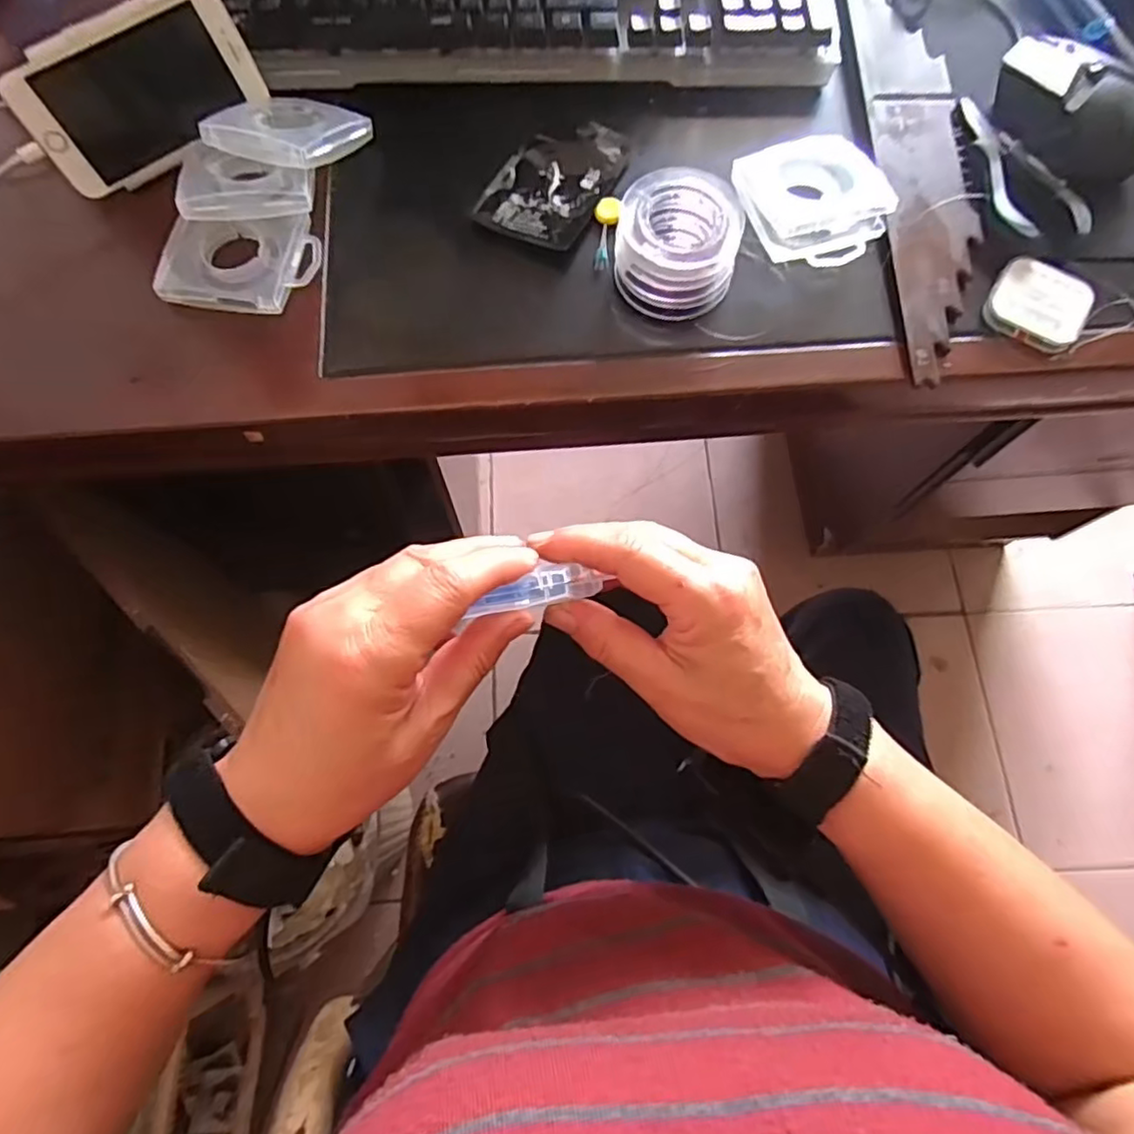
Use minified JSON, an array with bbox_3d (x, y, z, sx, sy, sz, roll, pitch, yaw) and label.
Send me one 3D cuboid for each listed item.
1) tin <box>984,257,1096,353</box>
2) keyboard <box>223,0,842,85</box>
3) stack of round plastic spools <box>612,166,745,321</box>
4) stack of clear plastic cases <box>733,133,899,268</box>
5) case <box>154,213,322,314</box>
[{"bbox_3d":[0.281,-0.157,0.386,0.053,0.010,0.048,31,74,9],"label":"tin"},{"bbox_3d":[-0.027,-0.398,0.444,0.412,0.017,0.139,0,72,-1],"label":"keyboard"},{"bbox_3d":[0.065,-0.190,0.383,0.071,0.038,0.071,8,72,2],"label":"stack of round plastic spools"},{"bbox_3d":[0.155,-0.229,0.403,0.079,0.017,0.087,-17,73,-6],"label":"stack of clear plastic cases"},{"bbox_3d":[-0.196,-0.188,0.396,0.086,0.016,0.071,7,72,2],"label":"case"}]

